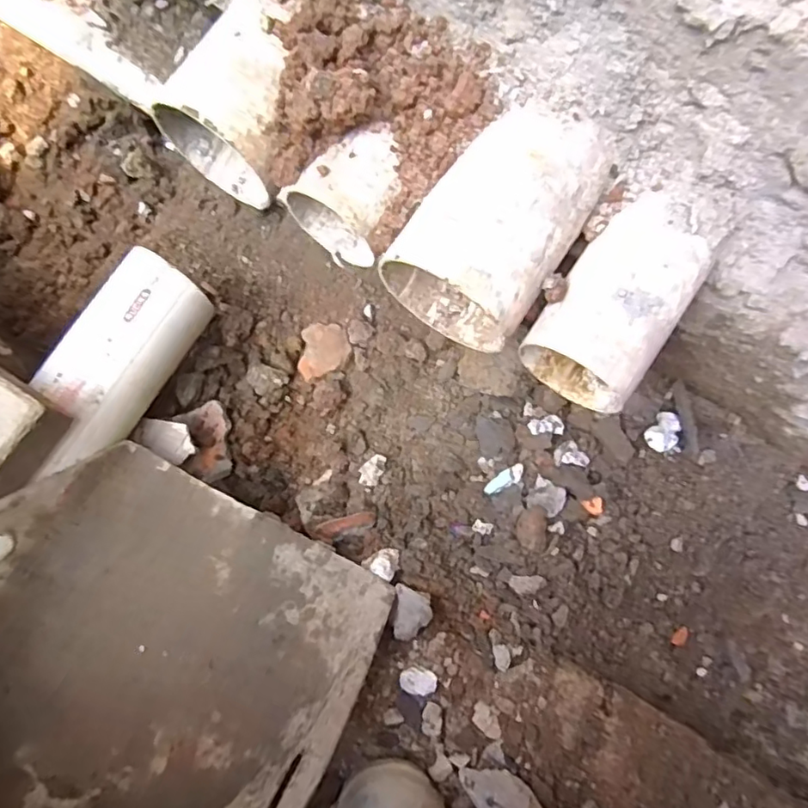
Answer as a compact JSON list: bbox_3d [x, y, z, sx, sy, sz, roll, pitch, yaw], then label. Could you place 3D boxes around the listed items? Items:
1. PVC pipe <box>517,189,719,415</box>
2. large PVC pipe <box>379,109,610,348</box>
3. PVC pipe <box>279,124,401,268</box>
[{"bbox_3d":[0.165,-0.076,0.451,0.090,0.092,0.141,34,79,8],"label":"PVC pipe"},{"bbox_3d":[0.075,-0.136,0.454,0.107,0.114,0.157,37,79,9],"label":"large PVC pipe"},{"bbox_3d":[-0.042,-0.173,0.478,0.089,0.091,0.076,33,79,8],"label":"PVC pipe"}]

